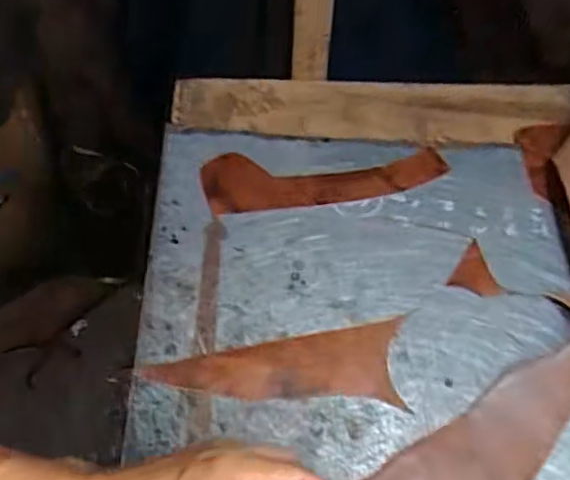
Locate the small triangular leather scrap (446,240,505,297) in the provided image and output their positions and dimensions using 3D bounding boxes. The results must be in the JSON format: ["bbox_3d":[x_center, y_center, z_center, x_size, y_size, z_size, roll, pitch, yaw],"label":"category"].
[{"bbox_3d":[0.162,0.030,0.521,0.042,0.004,0.053,-17,60,-10],"label":"small triangular leather scrap"}]

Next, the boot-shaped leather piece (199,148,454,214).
[{"bbox_3d":[0.039,-0.060,0.563,0.226,0.006,0.061,-5,68,-7],"label":"boot-shaped leather piece"}]

